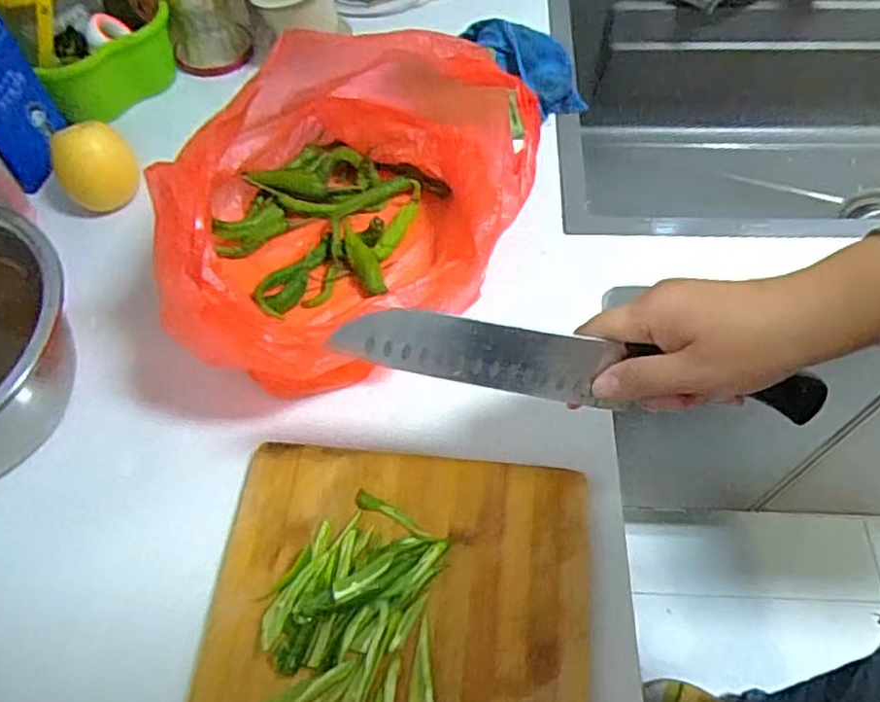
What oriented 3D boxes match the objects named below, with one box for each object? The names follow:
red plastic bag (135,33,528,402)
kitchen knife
[{"bbox_3d":[-0.076,-0.126,0.502,0.314,0.151,0.233,-37,64,-19],"label":"red plastic bag"},{"bbox_3d":[0.080,0.011,0.367,0.272,0.036,0.022,8,58,-7],"label":"kitchen knife"}]

